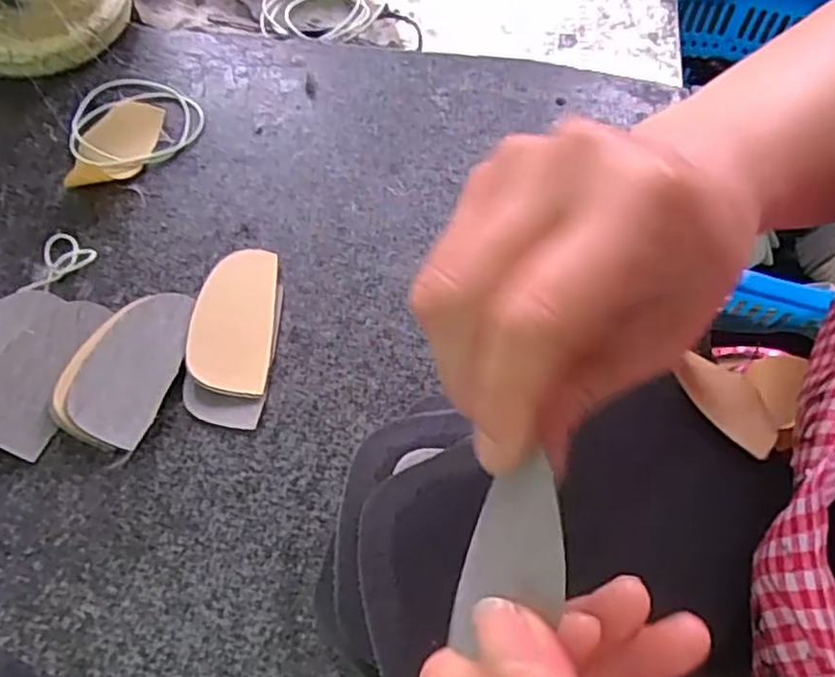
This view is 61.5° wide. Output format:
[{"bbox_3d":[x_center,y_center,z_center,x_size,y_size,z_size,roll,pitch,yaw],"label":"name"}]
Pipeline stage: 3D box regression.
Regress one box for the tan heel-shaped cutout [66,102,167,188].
[{"bbox_3d":[-0.150,-0.097,0.347,0.039,0.016,0.055,-2,65,-4],"label":"tan heel-shaped cutout"}]

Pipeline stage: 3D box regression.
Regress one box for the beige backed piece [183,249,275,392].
[{"bbox_3d":[-0.082,-0.009,0.314,0.034,0.008,0.069,2,65,-2],"label":"beige backed piece"}]

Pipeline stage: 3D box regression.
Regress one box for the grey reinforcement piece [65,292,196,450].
[{"bbox_3d":[-0.119,0.010,0.299,0.035,0.013,0.069,19,66,6],"label":"grey reinforcement piece"}]

